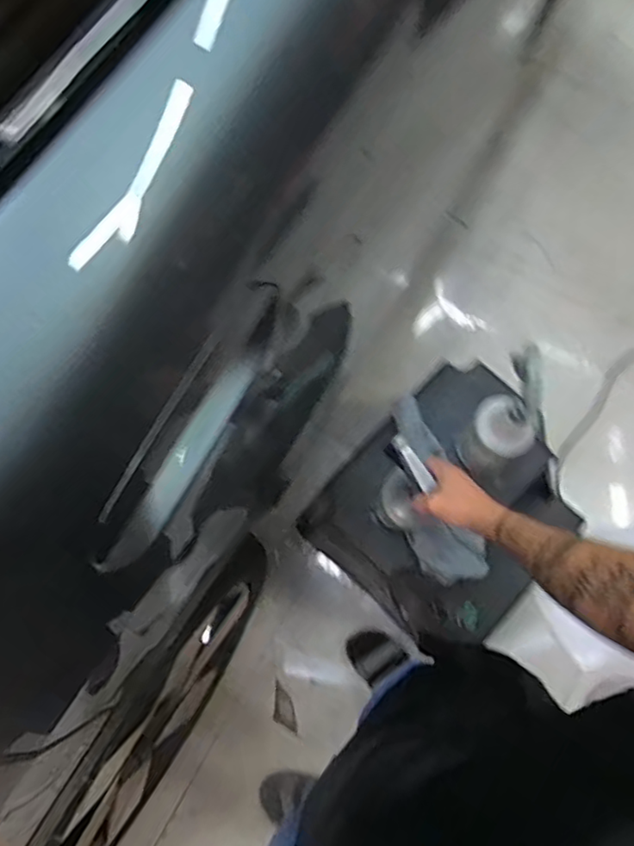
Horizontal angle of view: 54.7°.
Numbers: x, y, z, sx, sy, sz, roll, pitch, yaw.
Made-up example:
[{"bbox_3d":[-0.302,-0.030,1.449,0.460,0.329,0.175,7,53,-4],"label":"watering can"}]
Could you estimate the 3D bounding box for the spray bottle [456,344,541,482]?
[{"bbox_3d":[0.268,0.004,0.882,0.082,0.305,0.087,22,76,8],"label":"spray bottle"}]

